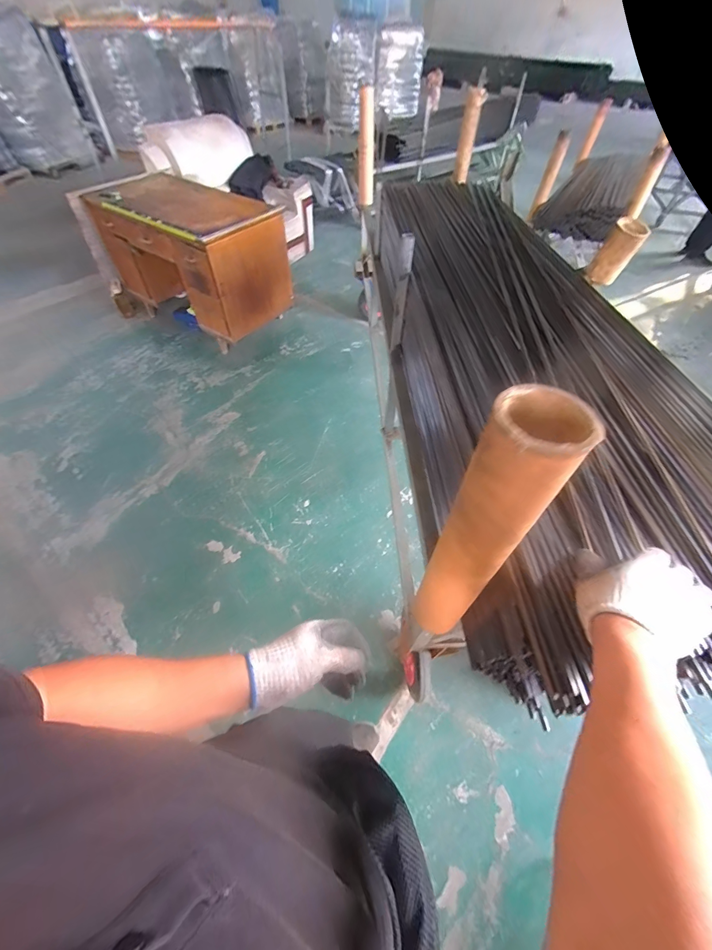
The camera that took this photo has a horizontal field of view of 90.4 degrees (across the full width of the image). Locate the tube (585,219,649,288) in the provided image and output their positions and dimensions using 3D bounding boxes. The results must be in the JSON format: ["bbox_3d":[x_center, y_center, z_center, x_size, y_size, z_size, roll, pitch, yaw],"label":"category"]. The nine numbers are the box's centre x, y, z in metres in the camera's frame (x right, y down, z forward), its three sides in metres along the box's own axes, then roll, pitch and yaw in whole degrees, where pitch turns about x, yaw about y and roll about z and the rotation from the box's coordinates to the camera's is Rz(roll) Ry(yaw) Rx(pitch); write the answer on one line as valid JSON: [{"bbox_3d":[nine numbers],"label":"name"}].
[{"bbox_3d":[0.738,-0.628,1.004,0.097,0.146,0.077,30,58,19],"label":"tube"}]

